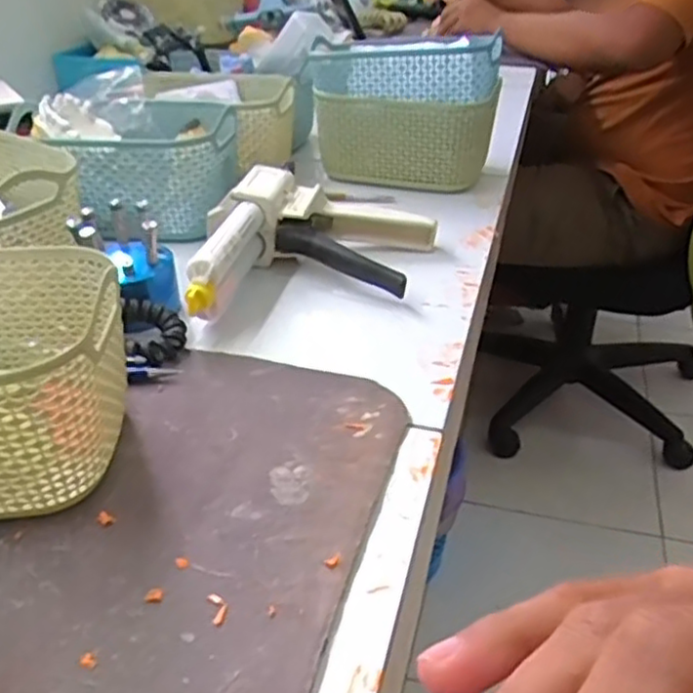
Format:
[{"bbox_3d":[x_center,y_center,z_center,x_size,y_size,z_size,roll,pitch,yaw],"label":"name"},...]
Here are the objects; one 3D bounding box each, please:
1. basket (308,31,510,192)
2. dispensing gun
[{"bbox_3d":[0.051,-0.220,0.667,0.169,0.115,0.098,9,34,14],"label":"basket"},{"bbox_3d":[-0.017,-0.069,0.493,0.157,0.059,0.152,0,32,1],"label":"dispensing gun"}]

